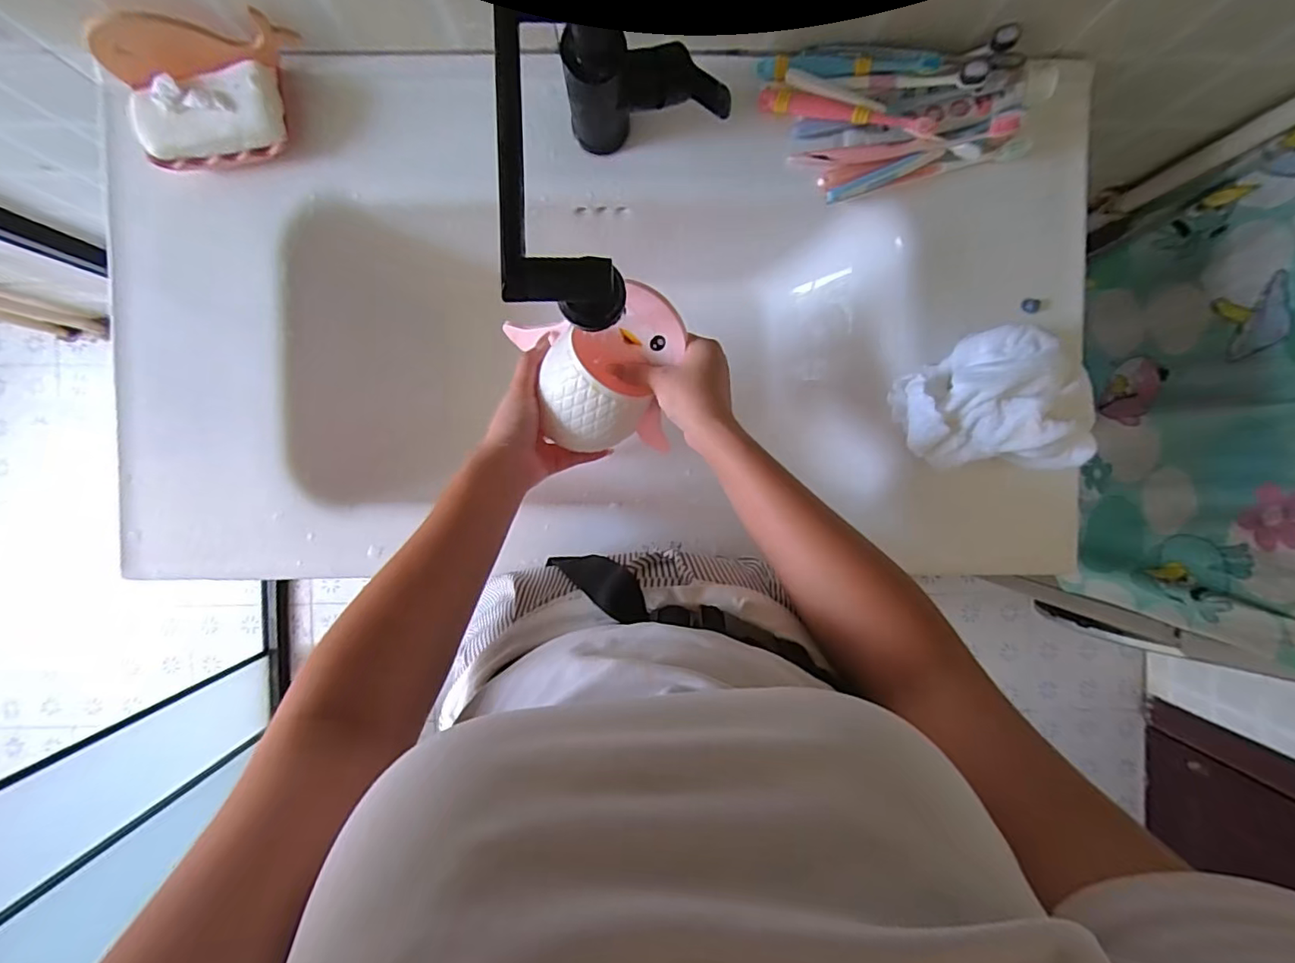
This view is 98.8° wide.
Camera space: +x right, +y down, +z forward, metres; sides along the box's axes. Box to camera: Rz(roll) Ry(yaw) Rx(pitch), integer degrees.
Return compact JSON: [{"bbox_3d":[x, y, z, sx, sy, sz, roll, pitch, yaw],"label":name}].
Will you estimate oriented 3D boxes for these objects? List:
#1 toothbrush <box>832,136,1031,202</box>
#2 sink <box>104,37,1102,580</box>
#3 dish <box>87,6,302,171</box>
[{"bbox_3d":[0.258,-0.280,0.503,0.169,0.019,0.013,-14,92,-1],"label":"toothbrush"},{"bbox_3d":[-0.029,-0.142,0.561,0.871,0.152,0.463,3,92,-1],"label":"sink"},{"bbox_3d":[-0.355,-0.314,0.452,0.145,0.075,0.081,-14,92,-1],"label":"dish"}]

